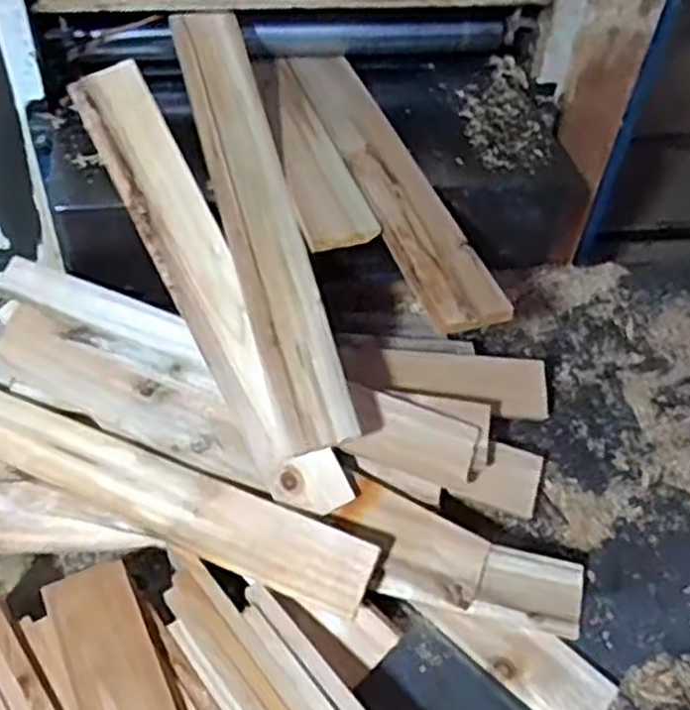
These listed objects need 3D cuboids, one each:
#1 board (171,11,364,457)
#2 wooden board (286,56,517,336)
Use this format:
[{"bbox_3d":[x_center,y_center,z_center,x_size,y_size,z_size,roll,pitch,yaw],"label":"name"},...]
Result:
[{"bbox_3d":[-0.083,-0.138,0.738,0.067,0.010,0.468,-15,73,-7],"label":"board"},{"bbox_3d":[0.040,-0.189,0.786,0.071,0.024,0.448,-11,50,-15],"label":"wooden board"}]

